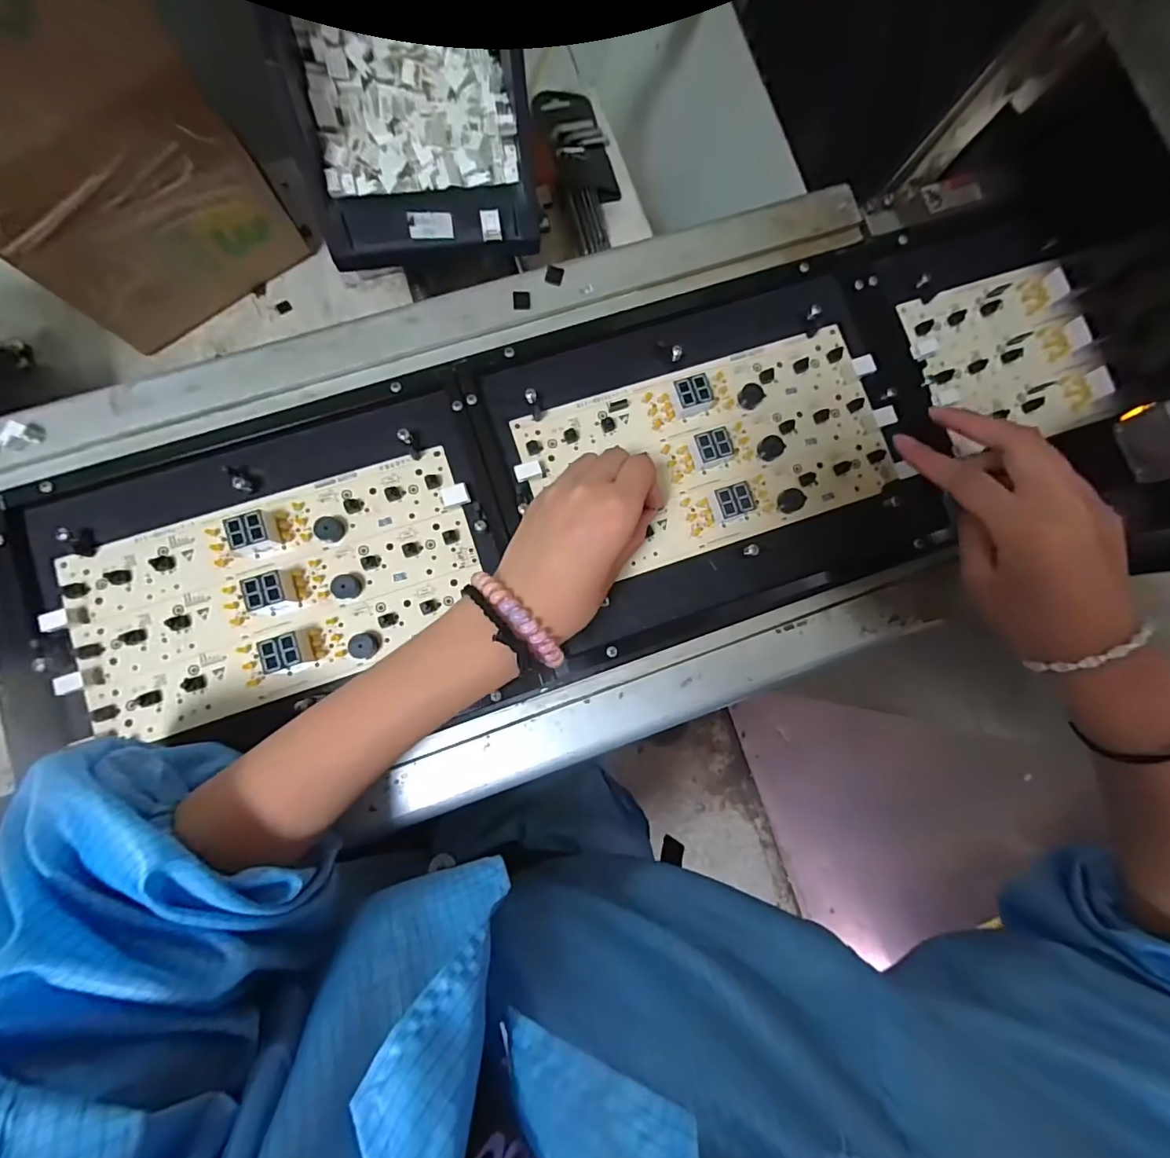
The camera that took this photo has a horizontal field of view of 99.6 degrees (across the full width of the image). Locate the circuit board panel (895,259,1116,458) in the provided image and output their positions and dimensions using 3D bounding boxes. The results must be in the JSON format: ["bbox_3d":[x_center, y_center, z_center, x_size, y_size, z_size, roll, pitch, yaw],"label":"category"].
[{"bbox_3d":[0.318,-0.167,0.372,0.133,0.017,0.128,-19,83,-4],"label":"circuit board panel"}]

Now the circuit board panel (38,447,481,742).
[{"bbox_3d":[-0.204,0.009,0.319,0.258,0.018,0.131,-17,84,-6],"label":"circuit board panel"}]

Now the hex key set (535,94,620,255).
[{"bbox_3d":[0.001,-0.400,0.485,0.064,0.026,0.177,-17,84,-6],"label":"hex key set"}]

